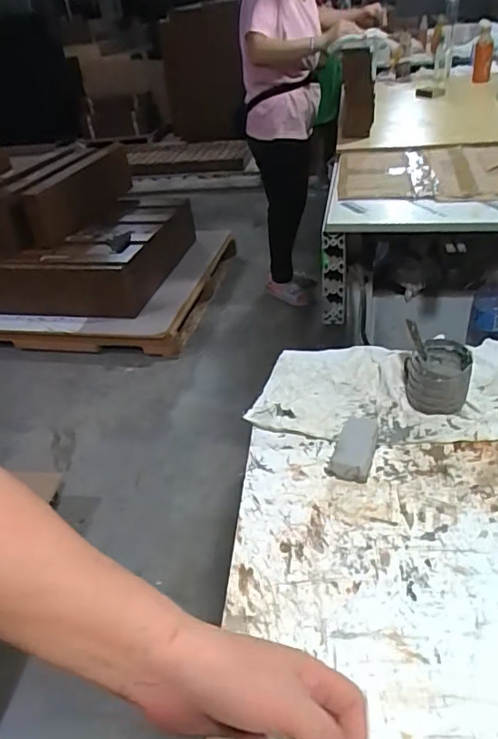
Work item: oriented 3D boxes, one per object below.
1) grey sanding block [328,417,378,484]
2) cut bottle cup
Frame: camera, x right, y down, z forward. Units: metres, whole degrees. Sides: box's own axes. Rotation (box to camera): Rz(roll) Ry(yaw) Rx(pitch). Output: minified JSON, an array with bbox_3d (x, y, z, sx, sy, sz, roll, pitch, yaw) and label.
[{"bbox_3d":[0.108,0.077,0.534,0.037,0.032,0.069,10,39,21],"label":"grey sanding block"},{"bbox_3d":[0.210,0.007,0.588,0.064,0.049,0.076,1,36,10],"label":"cut bottle cup"}]

